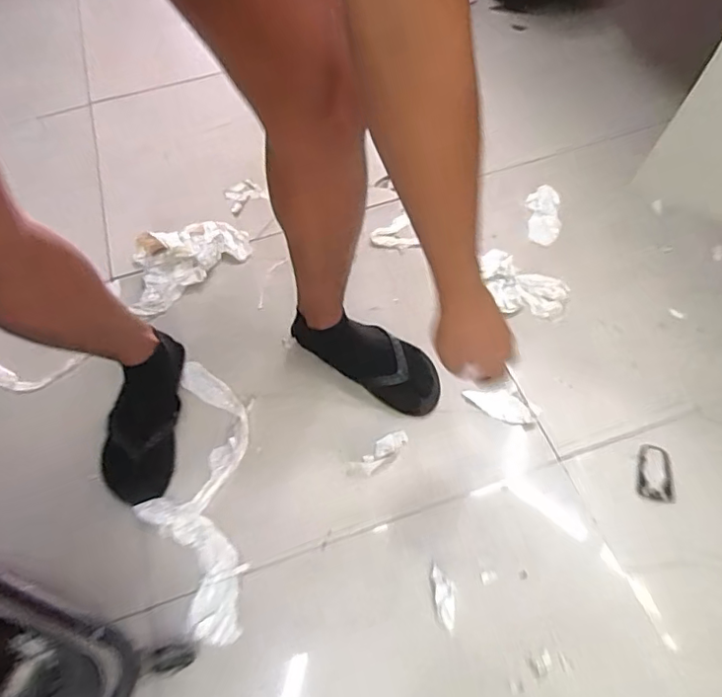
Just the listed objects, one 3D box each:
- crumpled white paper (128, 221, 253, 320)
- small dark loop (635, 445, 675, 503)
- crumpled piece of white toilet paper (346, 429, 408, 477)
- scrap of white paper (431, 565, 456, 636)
[{"bbox_3d":[-0.343,-0.175,1.055,0.245,0.059,0.146,-36,61,-18],"label":"crumpled white paper"},{"bbox_3d":[0.418,0.176,0.799,0.047,0.010,0.086,7,58,8],"label":"small dark loop"},{"bbox_3d":[0.027,0.160,0.836,0.102,0.004,0.038,-34,61,-17],"label":"crumpled piece of white toilet paper"},{"bbox_3d":[0.107,0.322,0.721,0.026,0.011,0.075,-3,57,2],"label":"scrap of white paper"}]

